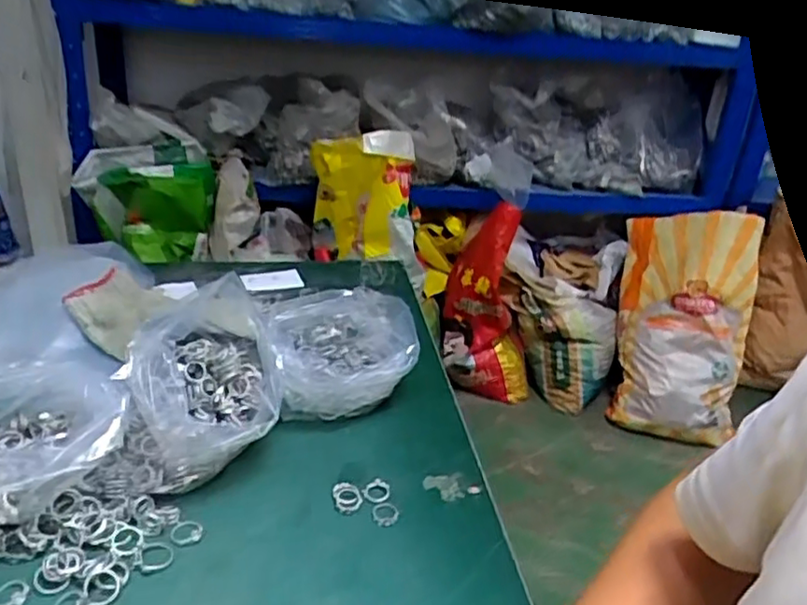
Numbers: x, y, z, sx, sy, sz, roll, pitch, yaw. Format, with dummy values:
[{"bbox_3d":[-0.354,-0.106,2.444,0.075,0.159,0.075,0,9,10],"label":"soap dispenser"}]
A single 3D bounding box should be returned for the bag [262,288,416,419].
[{"bbox_3d":[-0.064,0.042,0.657,0.141,0.083,0.174,-2,27,-16],"label":"bag"}]

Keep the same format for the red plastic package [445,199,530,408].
[{"bbox_3d":[0.259,0.034,1.920,0.285,0.594,0.175,10,26,7],"label":"red plastic package"}]

